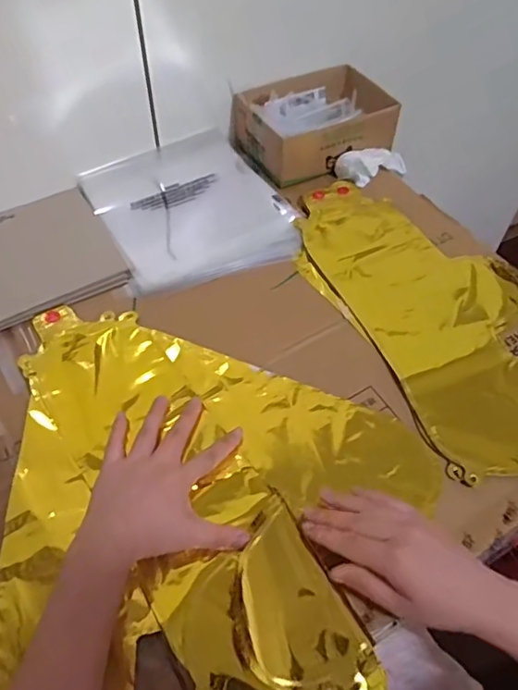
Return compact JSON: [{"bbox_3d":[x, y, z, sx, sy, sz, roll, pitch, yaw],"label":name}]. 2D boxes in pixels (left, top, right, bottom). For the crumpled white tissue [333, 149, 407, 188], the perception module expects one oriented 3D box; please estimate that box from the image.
[{"bbox_3d":[0.154,-0.240,0.714,0.112,0.031,0.040,-22,55,-34],"label":"crumpled white tissue"}]

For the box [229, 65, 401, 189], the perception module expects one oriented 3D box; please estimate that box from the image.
[{"bbox_3d":[0.075,-0.293,0.716,0.188,0.063,0.139,-27,59,-19],"label":"box"}]

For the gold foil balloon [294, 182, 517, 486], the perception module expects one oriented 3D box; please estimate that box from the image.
[{"bbox_3d":[0.201,-0.035,0.567,0.211,0.024,0.427,-21,57,-16],"label":"gold foil balloon"}]

